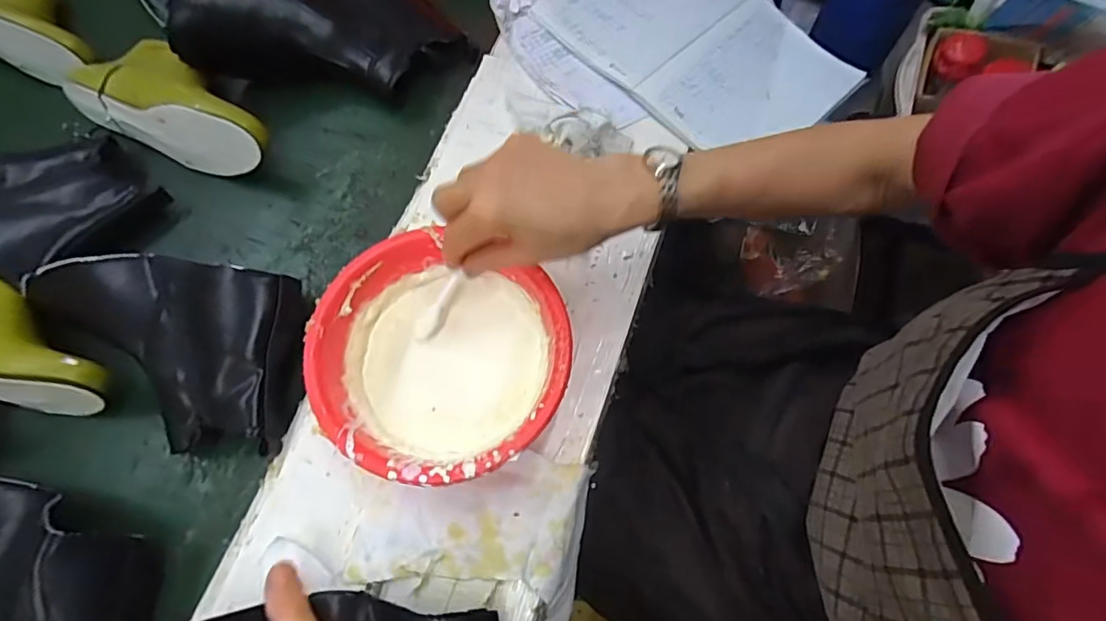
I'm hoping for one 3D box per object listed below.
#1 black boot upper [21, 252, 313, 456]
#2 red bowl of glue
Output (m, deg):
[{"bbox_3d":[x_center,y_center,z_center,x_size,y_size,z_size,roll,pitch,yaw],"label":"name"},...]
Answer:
[{"bbox_3d":[-0.342,0.035,0.472,0.263,0.078,0.146,7,71,3],"label":"black boot upper"},{"bbox_3d":[-0.087,0.044,0.426,0.187,0.072,0.171,0,70,0],"label":"red bowl of glue"}]

